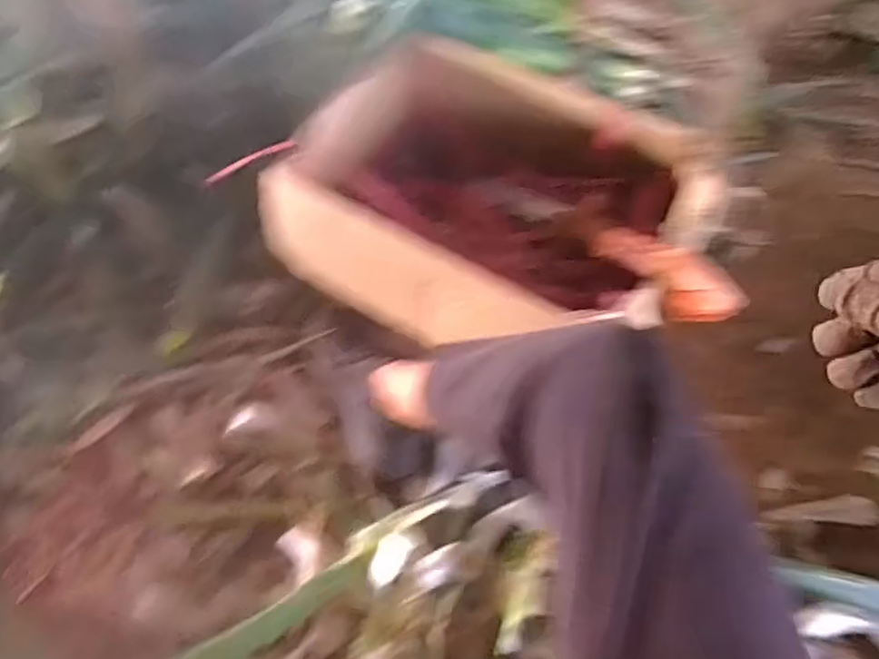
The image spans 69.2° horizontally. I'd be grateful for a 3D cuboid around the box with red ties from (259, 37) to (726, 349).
[{"bbox_3d":[0.064,-0.130,0.750,0.450,0.168,0.323,26,63,20],"label":"box with red ties"}]

